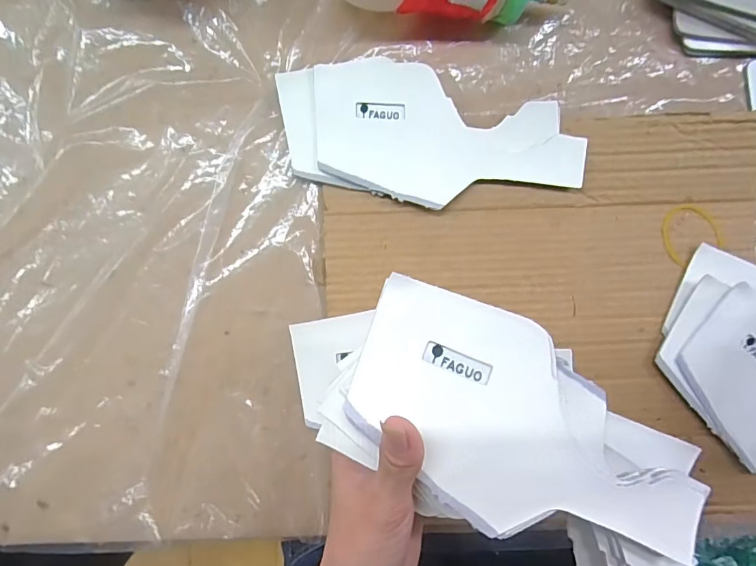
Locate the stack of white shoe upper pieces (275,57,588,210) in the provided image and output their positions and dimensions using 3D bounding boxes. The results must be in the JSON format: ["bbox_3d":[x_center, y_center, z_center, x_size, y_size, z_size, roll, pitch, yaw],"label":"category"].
[{"bbox_3d":[0.038,-0.102,0.312,0.211,0.011,0.091,10,89,-2],"label":"stack of white shoe upper pieces"}]

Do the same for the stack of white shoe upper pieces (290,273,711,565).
[{"bbox_3d":[0.066,0.075,0.224,0.221,0.031,0.097,30,89,-3],"label":"stack of white shoe upper pieces"}]

